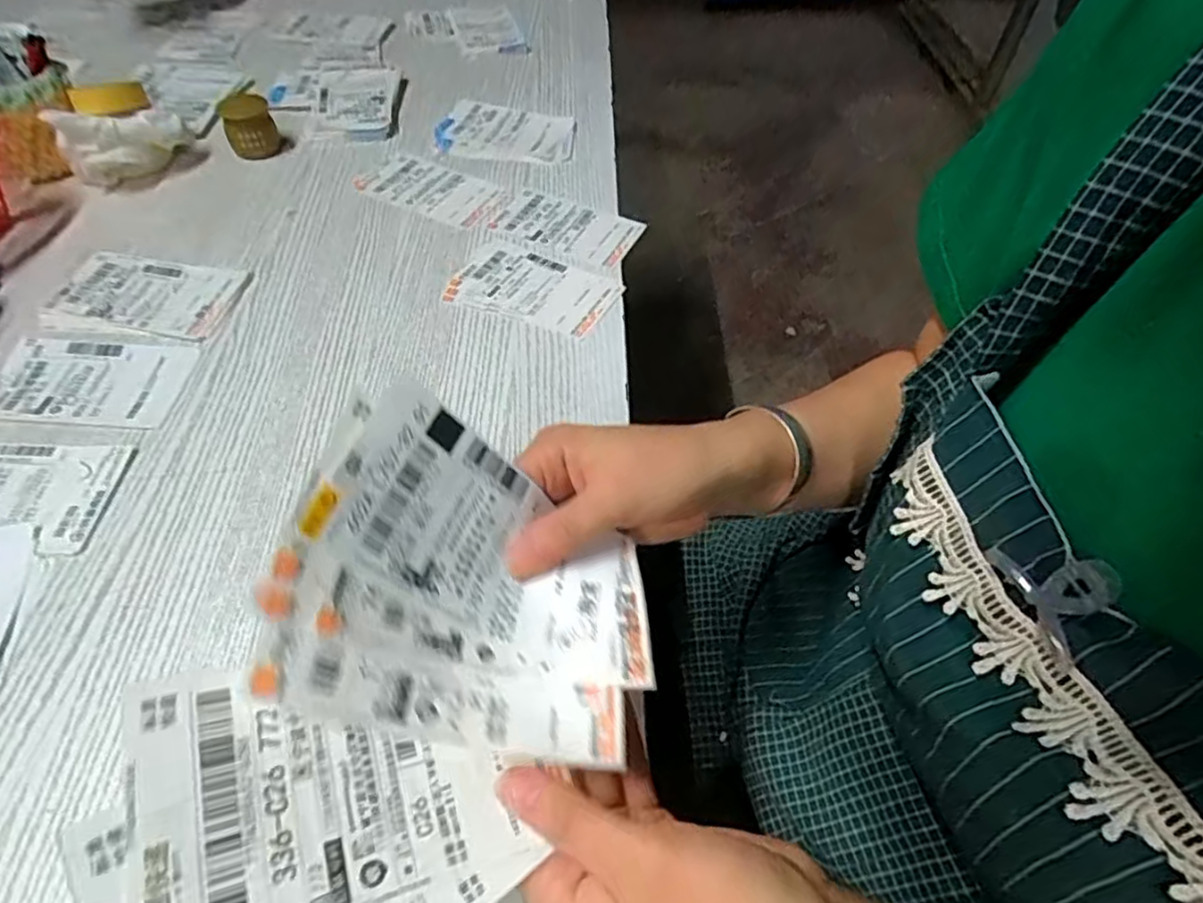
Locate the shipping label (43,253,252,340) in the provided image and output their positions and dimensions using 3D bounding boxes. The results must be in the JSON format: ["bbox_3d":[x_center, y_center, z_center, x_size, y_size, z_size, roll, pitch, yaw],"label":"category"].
[{"bbox_3d":[-0.357,-0.124,0.521,0.132,0.006,0.078,9,53,2],"label":"shipping label"}]

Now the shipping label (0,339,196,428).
[{"bbox_3d":[-0.364,-0.050,0.465,0.128,0.005,0.076,3,53,-2],"label":"shipping label"}]

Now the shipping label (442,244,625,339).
[{"bbox_3d":[-0.055,-0.136,0.550,0.130,0.004,0.078,19,54,10],"label":"shipping label"}]

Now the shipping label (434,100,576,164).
[{"bbox_3d":[-0.100,-0.335,0.690,0.139,0.006,0.095,7,53,2],"label":"shipping label"}]

